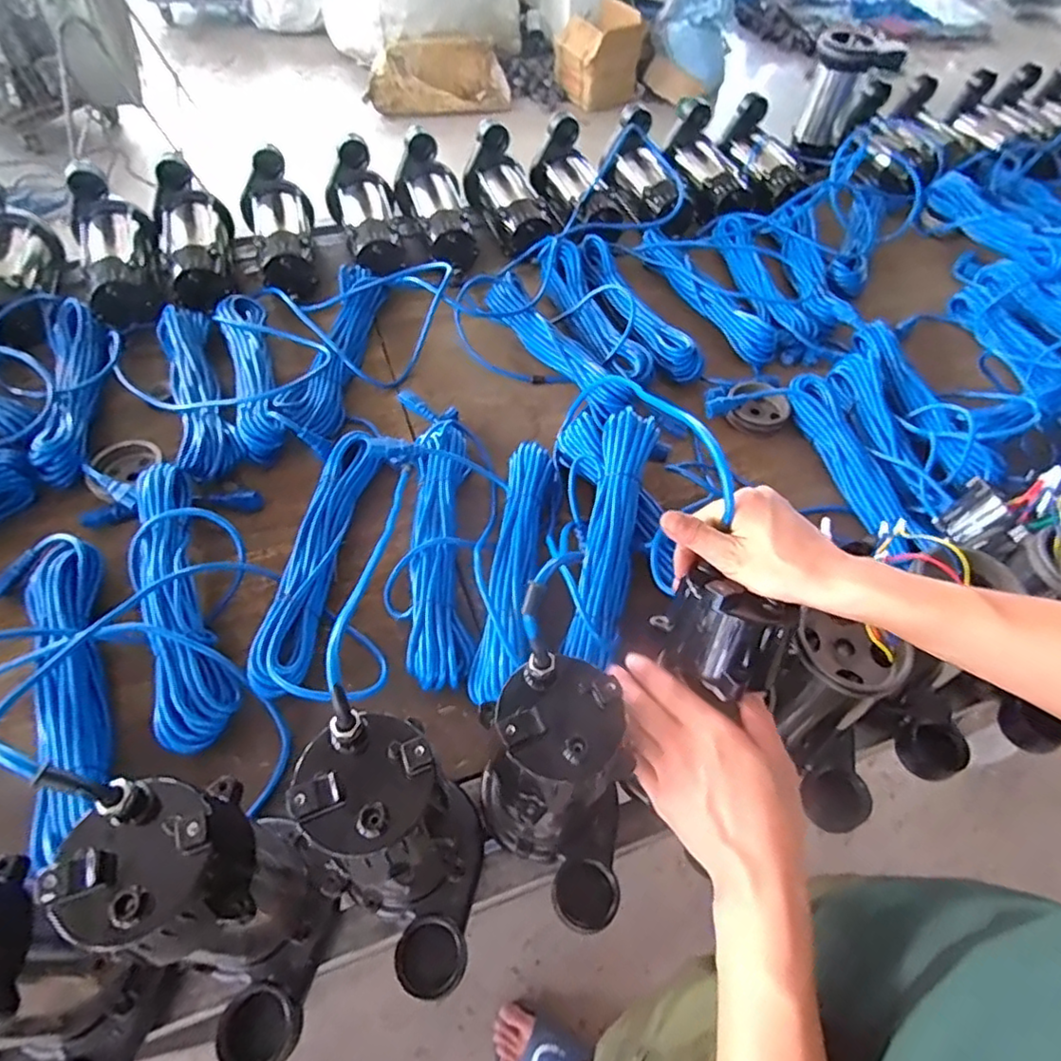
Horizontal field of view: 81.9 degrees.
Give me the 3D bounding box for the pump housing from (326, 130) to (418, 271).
[{"bbox_3d":[-0.269,-0.545,1.070,0.125,0.141,0.254,-19,57,-15],"label":"pump housing"}]

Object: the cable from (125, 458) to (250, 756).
[{"bbox_3d":[-0.382,0.069,0.665,0.081,0.060,0.345,-21,58,-16],"label":"cable"}]

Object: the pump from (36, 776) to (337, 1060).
[{"bbox_3d":[-0.206,0.268,0.408,0.098,0.224,0.152,-20,58,-16],"label":"pump"}]

